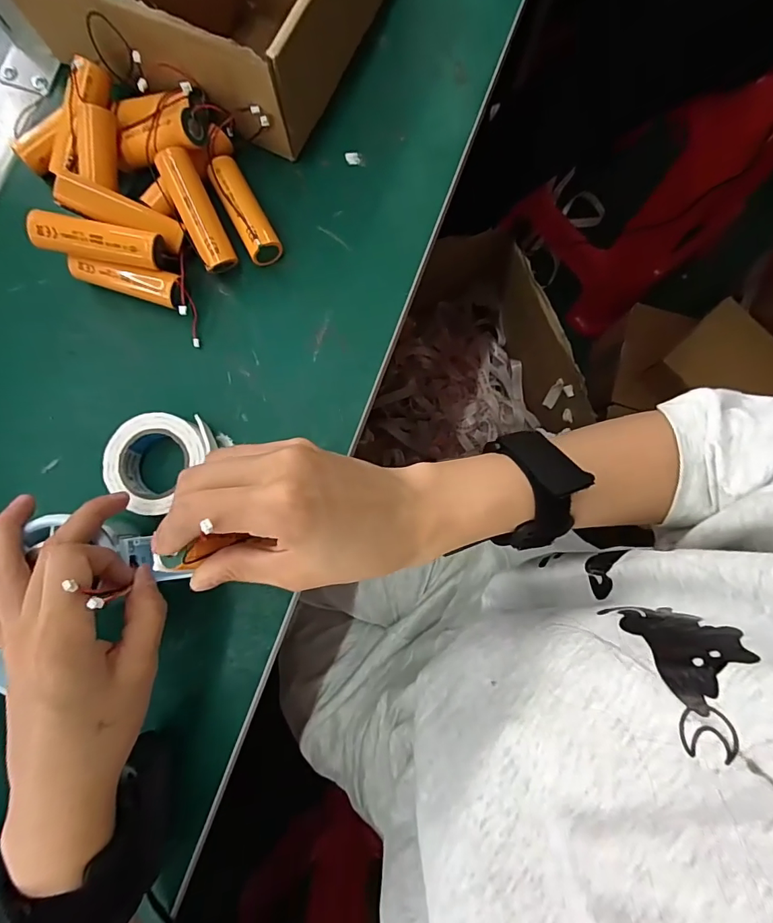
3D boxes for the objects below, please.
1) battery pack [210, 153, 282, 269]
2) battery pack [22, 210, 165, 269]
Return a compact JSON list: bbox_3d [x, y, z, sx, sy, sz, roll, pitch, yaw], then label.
[{"bbox_3d":[-0.094,-0.168,0.306,0.022,0.020,0.073,-26,83,-3],"label":"battery pack"},{"bbox_3d":[-0.177,-0.136,0.282,0.072,0.017,0.021,6,82,-12],"label":"battery pack"}]

